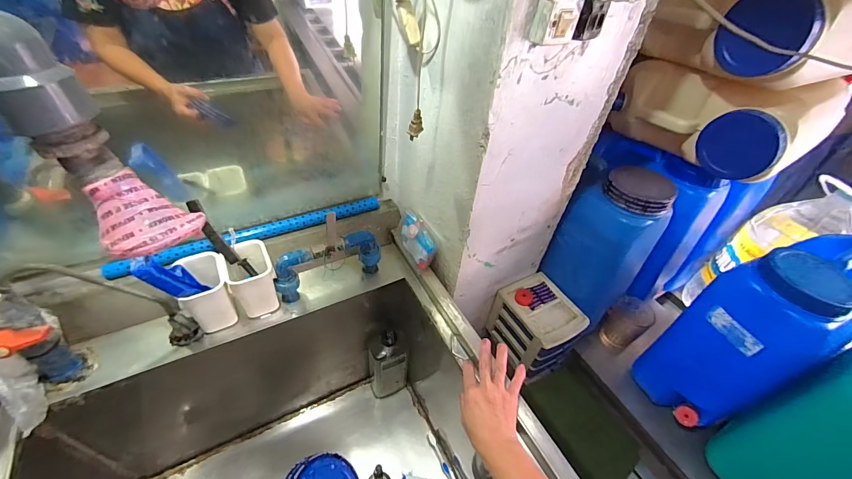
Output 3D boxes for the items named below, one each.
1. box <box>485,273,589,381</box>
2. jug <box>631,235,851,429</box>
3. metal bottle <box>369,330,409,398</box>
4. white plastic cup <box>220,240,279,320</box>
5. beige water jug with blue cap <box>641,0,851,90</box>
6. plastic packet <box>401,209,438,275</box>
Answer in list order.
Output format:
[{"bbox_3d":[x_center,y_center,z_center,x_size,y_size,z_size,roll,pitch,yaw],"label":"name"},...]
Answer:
[{"bbox_3d":[0.259,0.203,0.864,0.146,0.151,0.169,-20,51,-25],"label":"box"},{"bbox_3d":[0.646,0.188,0.707,0.262,0.392,0.180,-13,48,-19],"label":"jug"},{"bbox_3d":[-0.090,0.306,0.882,0.092,0.259,0.052,-7,46,-14],"label":"metal bottle"},{"bbox_3d":[-0.303,0.073,0.645,0.069,0.115,0.078,-16,49,-21],"label":"white plastic cup"},{"bbox_3d":[0.623,-0.383,0.632,0.366,0.155,0.241,-16,49,-21],"label":"beige water jug with blue cap"},{"bbox_3d":[-0.022,-0.001,0.749,0.047,0.078,0.115,-26,53,-29],"label":"plastic packet"}]

